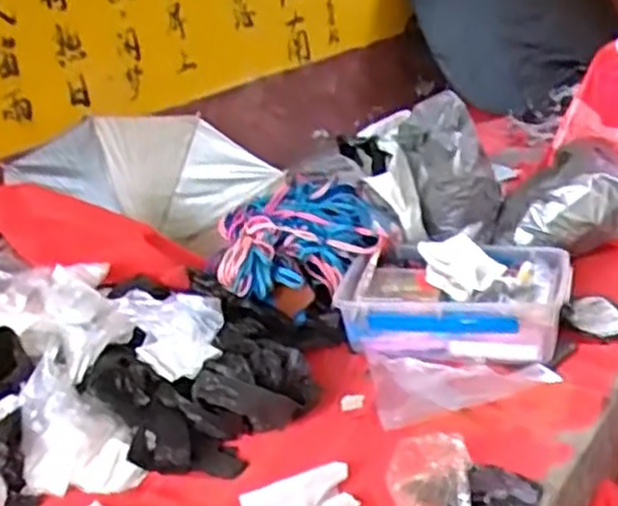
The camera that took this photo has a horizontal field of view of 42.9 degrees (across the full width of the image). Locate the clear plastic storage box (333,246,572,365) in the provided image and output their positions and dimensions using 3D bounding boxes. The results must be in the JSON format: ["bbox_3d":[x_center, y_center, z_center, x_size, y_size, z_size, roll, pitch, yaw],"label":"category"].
[{"bbox_3d":[0.251,0.071,1.376,0.384,0.124,0.237,1,23,21],"label":"clear plastic storage box"}]

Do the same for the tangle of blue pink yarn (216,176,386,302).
[{"bbox_3d":[-0.014,-0.021,1.502,0.315,0.146,0.262,-4,22,9],"label":"tangle of blue pink yarn"}]

